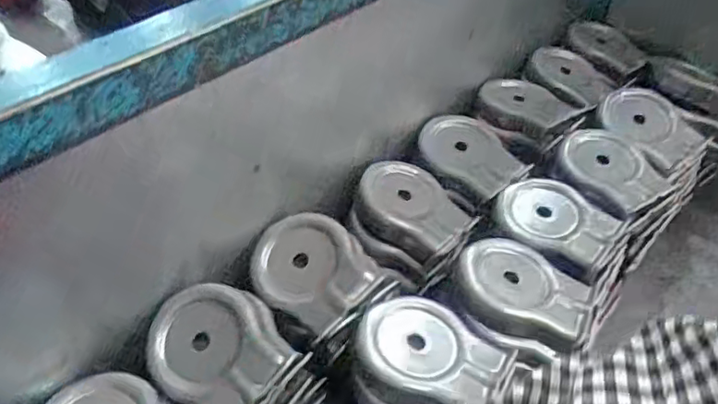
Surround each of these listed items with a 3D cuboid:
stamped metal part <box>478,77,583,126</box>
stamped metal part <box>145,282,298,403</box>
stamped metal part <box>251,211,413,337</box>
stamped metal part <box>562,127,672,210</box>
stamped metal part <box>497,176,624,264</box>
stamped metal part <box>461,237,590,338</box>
[{"bbox_3d":[0.215,-0.127,0.774,0.118,0.017,0.081,18,48,18],"label":"stamped metal part"},{"bbox_3d":[-0.122,0.130,0.518,0.119,0.043,0.116,34,75,19],"label":"stamped metal part"},{"bbox_3d":[-0.040,0.064,0.565,0.125,0.023,0.095,35,72,29],"label":"stamped metal part"},{"bbox_3d":[0.288,-0.044,0.692,0.099,0.022,0.113,-32,53,-28],"label":"stamped metal part"},{"bbox_3d":[0.203,0.013,0.628,0.112,0.010,0.085,34,54,29],"label":"stamped metal part"},{"bbox_3d":[0.155,0.071,0.568,0.116,0.012,0.087,20,48,19],"label":"stamped metal part"}]

